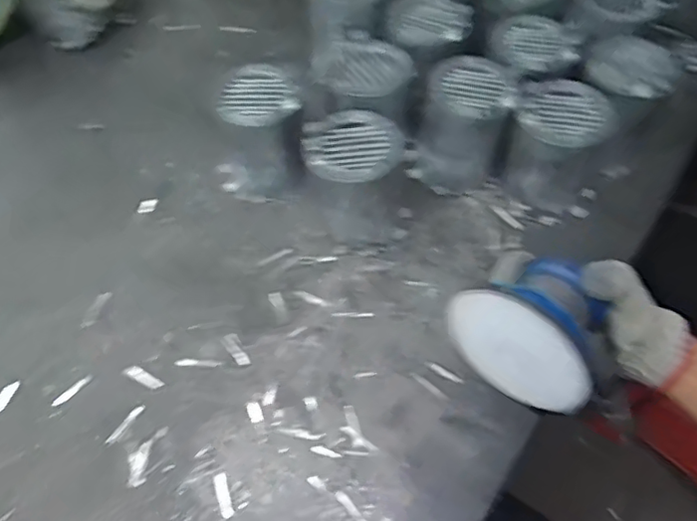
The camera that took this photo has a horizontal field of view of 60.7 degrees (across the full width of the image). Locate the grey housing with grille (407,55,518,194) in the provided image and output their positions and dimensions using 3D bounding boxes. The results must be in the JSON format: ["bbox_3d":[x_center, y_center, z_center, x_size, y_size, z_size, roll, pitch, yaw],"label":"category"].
[{"bbox_3d":[0.117,-0.140,0.623,0.087,0.116,0.083,8,56,6],"label":"grey housing with grille"}]

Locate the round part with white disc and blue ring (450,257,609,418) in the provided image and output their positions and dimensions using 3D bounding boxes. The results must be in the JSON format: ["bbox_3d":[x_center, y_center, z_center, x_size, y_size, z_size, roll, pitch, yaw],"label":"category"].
[{"bbox_3d":[0.143,0.046,0.455,0.110,0.104,0.075,32,62,20],"label":"round part with white disc and blue ring"}]

